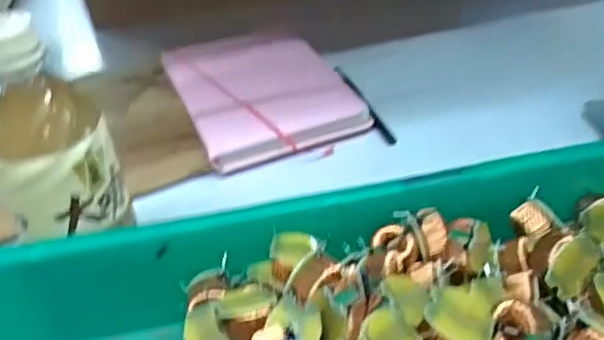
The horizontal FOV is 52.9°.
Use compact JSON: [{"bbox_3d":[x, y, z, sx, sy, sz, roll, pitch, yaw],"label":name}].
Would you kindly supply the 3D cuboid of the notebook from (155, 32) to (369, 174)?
[{"bbox_3d":[-0.043,-0.079,0.586,0.145,0.028,0.206,-18,40,-15],"label":"notebook"}]

